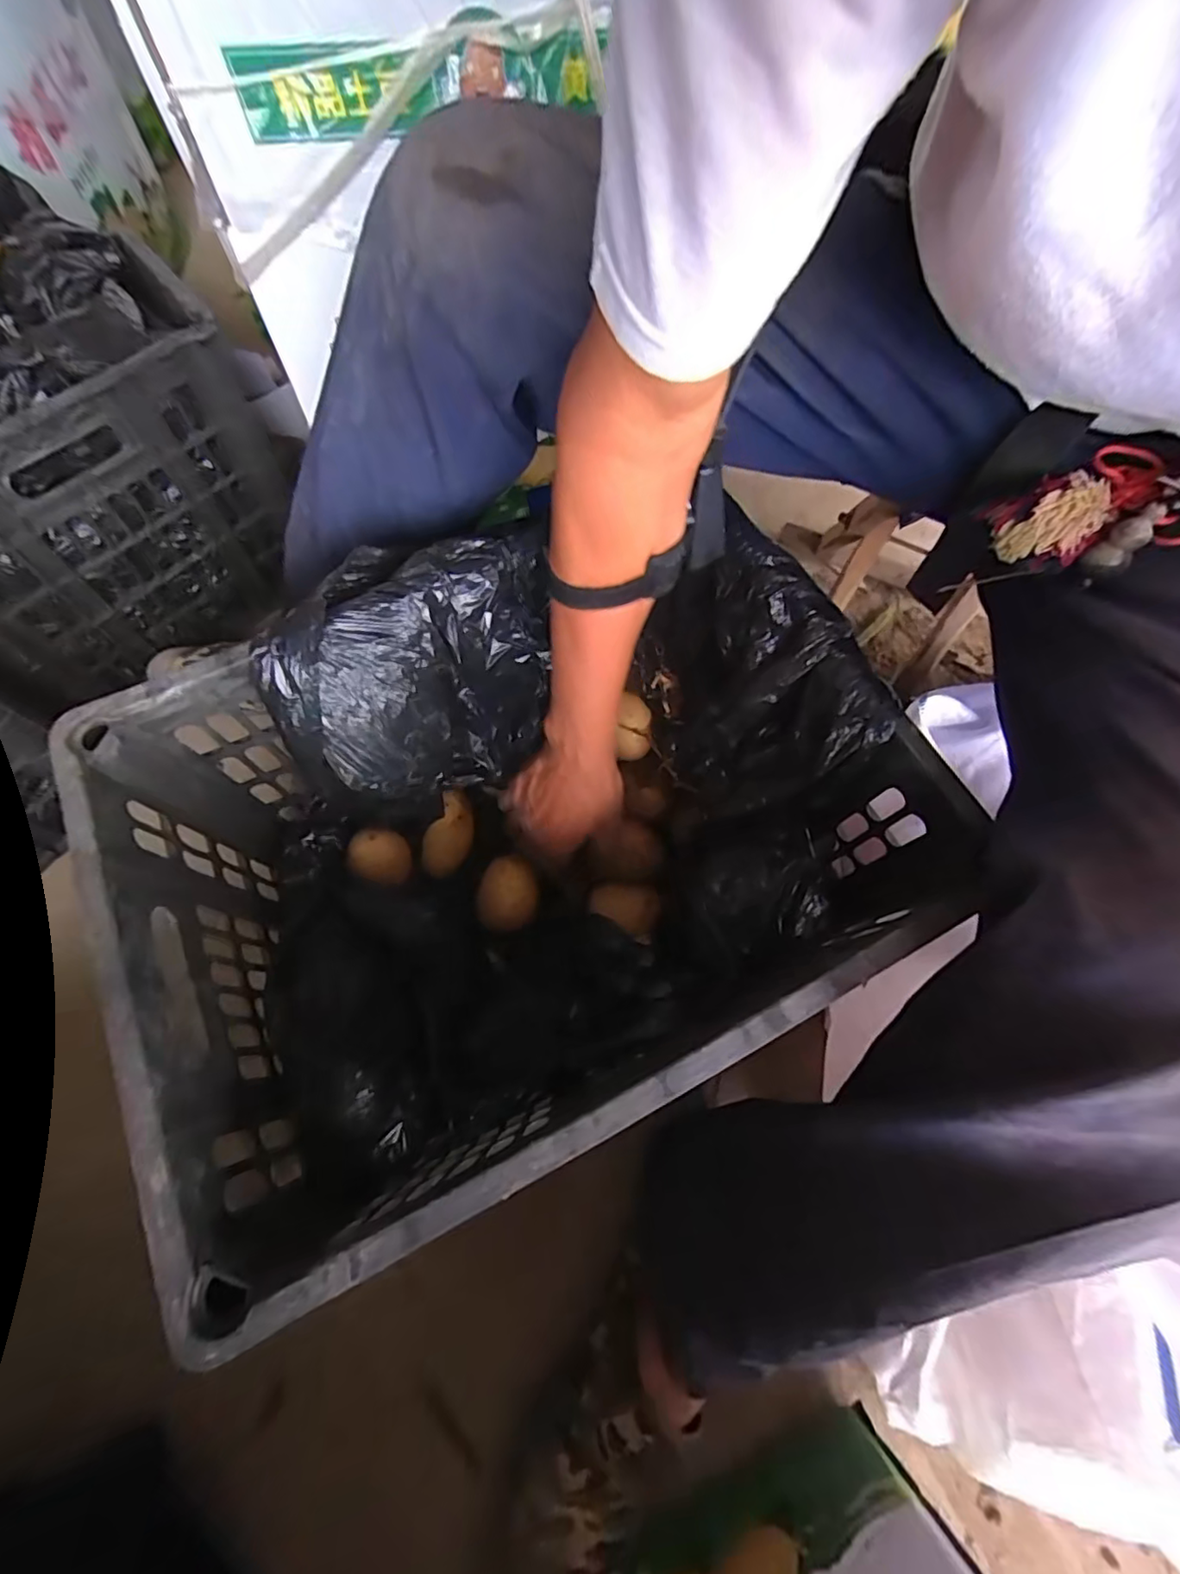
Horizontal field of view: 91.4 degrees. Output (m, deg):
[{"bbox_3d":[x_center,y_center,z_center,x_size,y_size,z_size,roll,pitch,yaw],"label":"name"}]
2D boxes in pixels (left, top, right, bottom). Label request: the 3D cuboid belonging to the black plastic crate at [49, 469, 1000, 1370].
[{"bbox_3d":[-0.038,0.056,0.439,0.472,0.247,0.335,-23,68,-12],"label":"black plastic crate"}]

